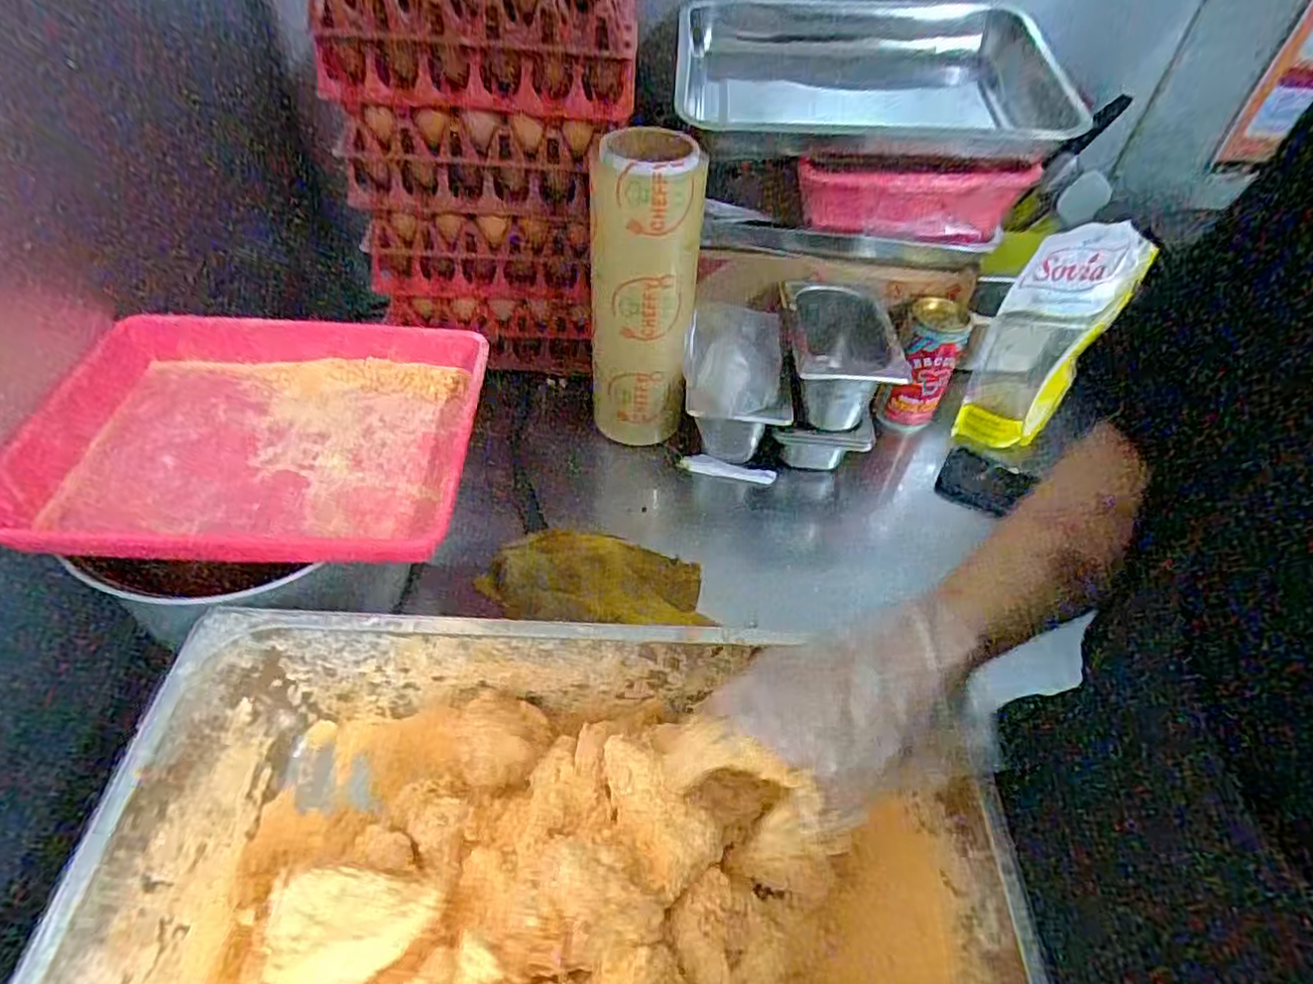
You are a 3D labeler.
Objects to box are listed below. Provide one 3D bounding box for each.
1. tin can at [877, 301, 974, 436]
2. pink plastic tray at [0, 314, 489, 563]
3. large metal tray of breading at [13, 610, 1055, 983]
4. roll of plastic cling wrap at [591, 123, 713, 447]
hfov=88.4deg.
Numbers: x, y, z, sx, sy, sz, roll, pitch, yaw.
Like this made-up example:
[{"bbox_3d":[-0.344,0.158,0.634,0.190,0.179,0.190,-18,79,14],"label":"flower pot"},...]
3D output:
[{"bbox_3d":[0.305,-0.143,0.792,0.075,0.156,0.058,6,41,-8],"label":"tin can"},{"bbox_3d":[-0.312,-0.046,0.534,0.318,0.043,0.238,1,49,-2],"label":"pink plastic tray"},{"bbox_3d":[-0.059,0.260,0.423,0.511,0.144,0.316,2,49,-2],"label":"large metal tray of breading"},{"bbox_3d":[-0.012,-0.202,0.697,0.103,0.288,0.117,2,49,-2],"label":"roll of plastic cling wrap"}]

